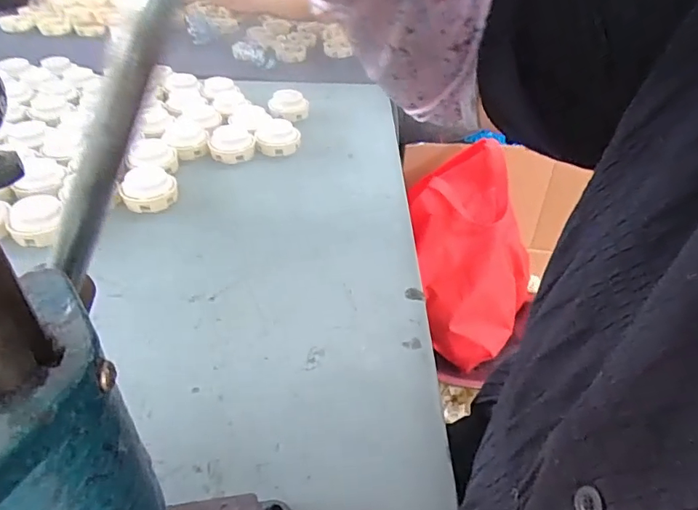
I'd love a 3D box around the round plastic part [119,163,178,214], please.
[{"bbox_3d":[-0.238,-0.081,0.585,0.062,0.034,0.054,-12,40,-17],"label":"round plastic part"}]

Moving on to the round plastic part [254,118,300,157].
[{"bbox_3d":[-0.102,-0.170,0.701,0.061,0.027,0.061,2,38,-2],"label":"round plastic part"}]

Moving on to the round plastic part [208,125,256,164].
[{"bbox_3d":[-0.163,-0.155,0.685,0.060,0.026,0.062,2,38,-2],"label":"round plastic part"}]

